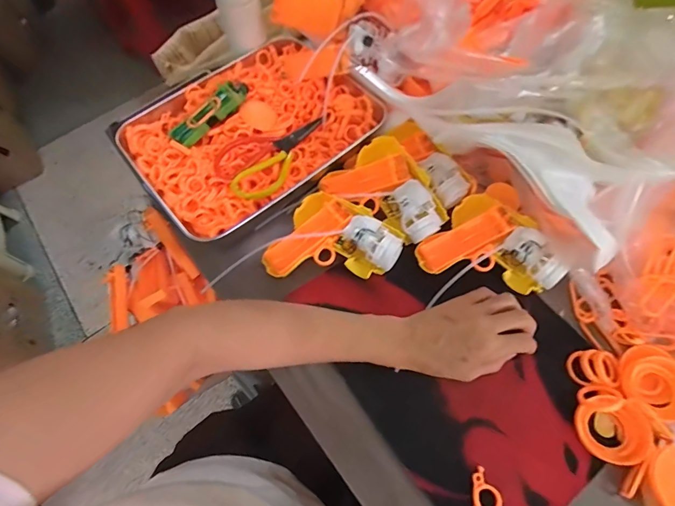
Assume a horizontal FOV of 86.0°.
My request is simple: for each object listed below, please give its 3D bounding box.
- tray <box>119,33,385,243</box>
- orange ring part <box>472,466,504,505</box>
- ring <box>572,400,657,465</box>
[{"bbox_3d":[-0.119,-0.175,0.493,0.309,0.042,0.251,-39,68,-15],"label":"tray"},{"bbox_3d":[0.136,0.217,0.329,0.027,0.006,0.037,9,65,7],"label":"orange ring part"},{"bbox_3d":[0.259,0.169,0.340,0.060,0.009,0.051,-11,71,18],"label":"ring"}]

